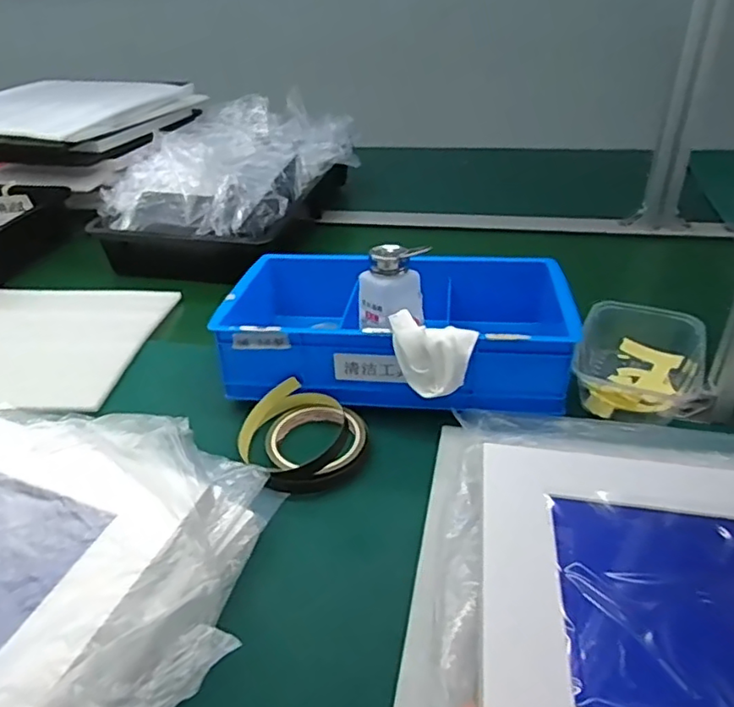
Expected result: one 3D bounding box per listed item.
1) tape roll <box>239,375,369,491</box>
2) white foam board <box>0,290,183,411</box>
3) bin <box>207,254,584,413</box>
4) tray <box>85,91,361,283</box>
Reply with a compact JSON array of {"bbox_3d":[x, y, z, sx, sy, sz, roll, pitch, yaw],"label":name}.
[{"bbox_3d":[-0.059,0.073,0.561,0.112,0.040,0.112,-2,35,2],"label":"tape roll"},{"bbox_3d":[-0.415,-0.013,0.739,0.301,0.014,0.236,0,35,5],"label":"white foam board"},{"bbox_3d":[0.036,-0.036,0.666,0.350,0.097,0.237,2,36,7],"label":"bin"},{"bbox_3d":[-0.203,-0.279,0.988,0.308,0.144,0.406,7,36,14],"label":"tray"}]

